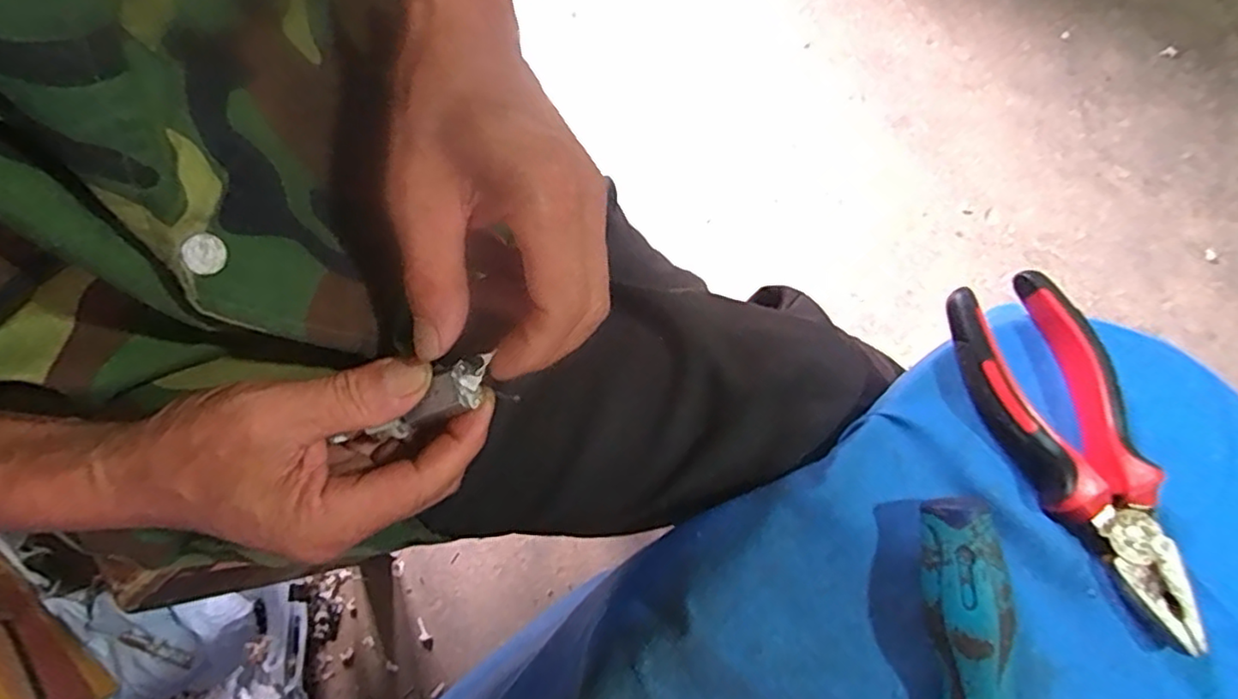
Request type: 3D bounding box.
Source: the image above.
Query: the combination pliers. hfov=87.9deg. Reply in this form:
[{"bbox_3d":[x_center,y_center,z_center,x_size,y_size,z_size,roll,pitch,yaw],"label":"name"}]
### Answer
[{"bbox_3d":[0.193,0.042,0.271,0.052,0.020,0.153,-19,76,-6],"label":"combination pliers"}]

